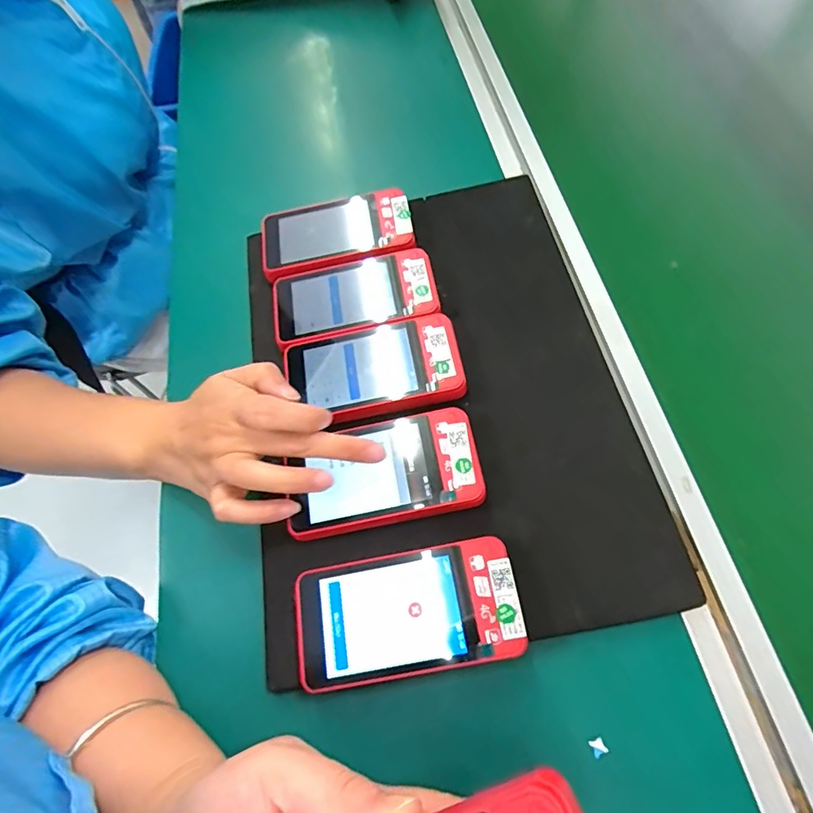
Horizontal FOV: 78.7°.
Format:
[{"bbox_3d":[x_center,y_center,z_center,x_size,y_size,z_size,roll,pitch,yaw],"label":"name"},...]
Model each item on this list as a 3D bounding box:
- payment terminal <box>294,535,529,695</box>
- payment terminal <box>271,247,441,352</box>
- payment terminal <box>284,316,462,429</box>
[{"bbox_3d":[-0.001,0.110,0.265,0.117,0.018,0.061,-11,64,0],"label":"payment terminal"},{"bbox_3d":[-0.039,-0.082,0.360,0.116,0.017,0.062,-10,64,-7],"label":"payment terminal"},{"bbox_3d":[-0.021,-0.026,0.332,0.112,0.018,0.067,-12,64,0],"label":"payment terminal"}]

